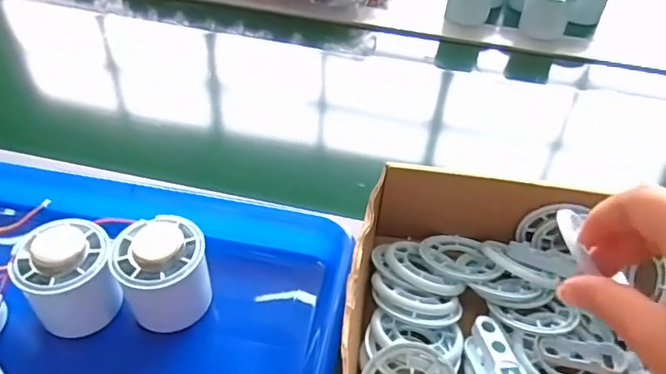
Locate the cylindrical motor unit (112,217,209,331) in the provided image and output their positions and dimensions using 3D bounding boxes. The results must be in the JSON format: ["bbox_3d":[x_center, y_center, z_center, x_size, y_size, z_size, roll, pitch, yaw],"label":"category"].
[{"bbox_3d":[-0.105,0.054,0.357,0.051,0.053,0.049,1,44,-1],"label":"cylindrical motor unit"}]

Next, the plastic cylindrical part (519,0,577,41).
[{"bbox_3d":[0.248,-0.209,0.660,0.059,0.060,0.057,20,47,18],"label":"plastic cylindrical part"}]

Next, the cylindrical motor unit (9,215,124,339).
[{"bbox_3d":[-0.161,0.055,0.351,0.050,0.060,0.045,-23,49,-23],"label":"cylindrical motor unit"}]

